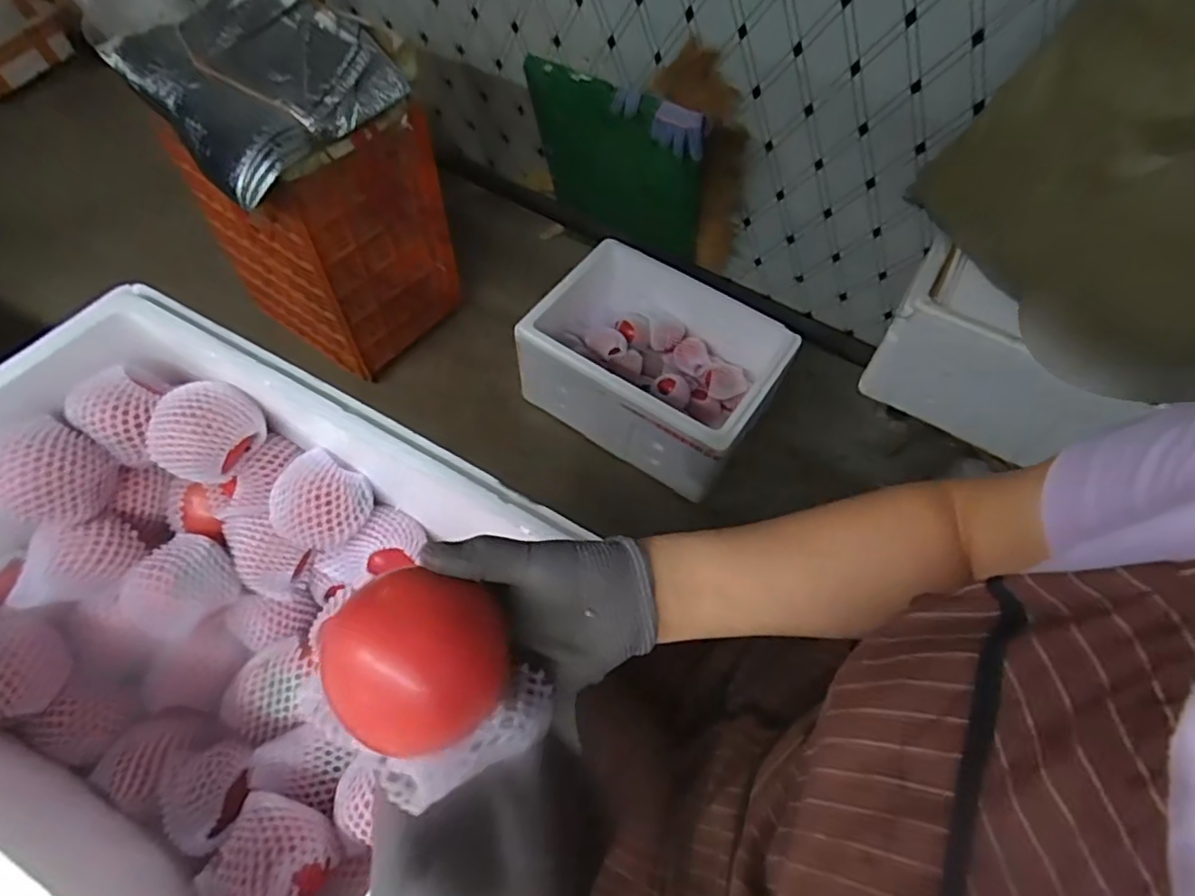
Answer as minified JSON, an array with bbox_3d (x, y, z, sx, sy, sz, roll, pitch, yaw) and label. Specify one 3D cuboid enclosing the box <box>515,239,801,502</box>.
[{"bbox_3d":[0.125,-0.200,1.455,0.546,0.232,0.387,32,63,16],"label":"box"}]

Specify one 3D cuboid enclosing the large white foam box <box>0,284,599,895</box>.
[{"bbox_3d":[-0.293,0.135,0.496,0.487,0.195,0.354,27,61,13],"label":"large white foam box"}]

